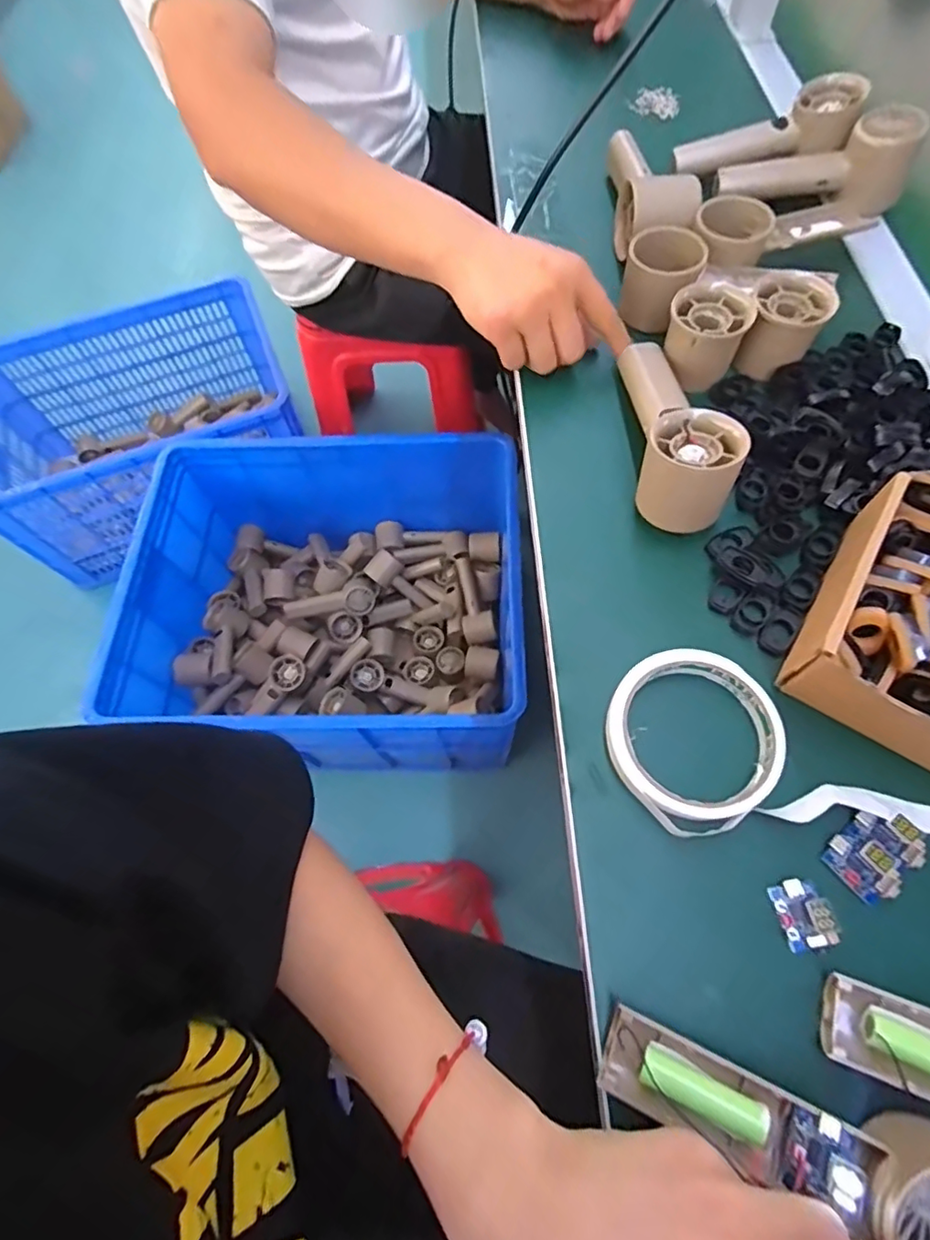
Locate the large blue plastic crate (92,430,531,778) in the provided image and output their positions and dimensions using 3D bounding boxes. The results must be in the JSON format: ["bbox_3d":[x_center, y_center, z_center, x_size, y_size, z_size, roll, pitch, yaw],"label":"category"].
[{"bbox_3d":[-0.226,-0.021,0.978,0.542,0.331,0.496,1,66,3],"label":"large blue plastic crate"}]

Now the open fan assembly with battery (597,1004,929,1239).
[{"bbox_3d":[0.144,0.209,0.221,0.165,0.060,0.060,27,70,13],"label":"open fan assembly with battery"}]

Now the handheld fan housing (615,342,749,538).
[{"bbox_3d":[0.138,-0.141,0.383,0.052,0.058,0.154,-8,66,-1],"label":"handheld fan housing"}]

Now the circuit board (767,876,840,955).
[{"bbox_3d":[0.169,0.146,0.277,0.024,0.007,0.031,-10,66,-2],"label":"circuit board"}]

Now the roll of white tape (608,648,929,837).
[{"bbox_3d":[0.178,0.095,0.297,0.212,0.016,0.097,30,70,15],"label":"roll of white tape"}]

